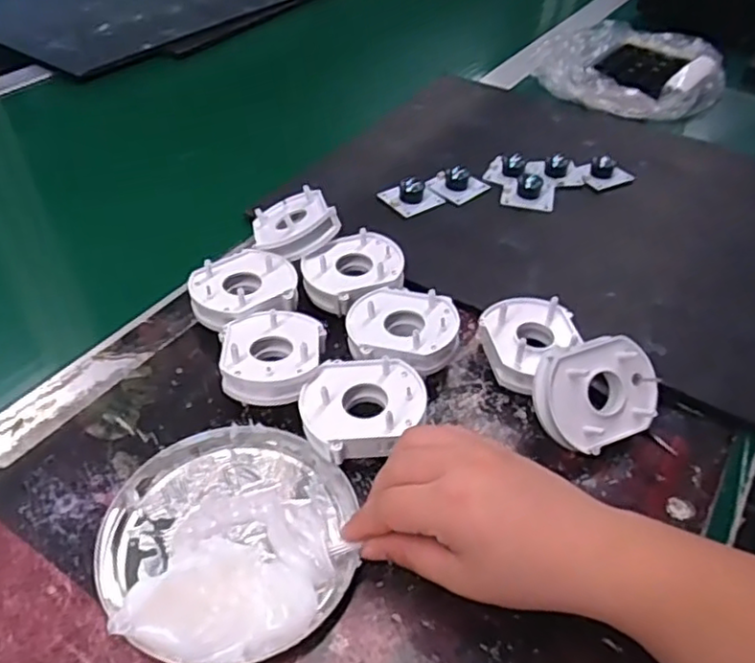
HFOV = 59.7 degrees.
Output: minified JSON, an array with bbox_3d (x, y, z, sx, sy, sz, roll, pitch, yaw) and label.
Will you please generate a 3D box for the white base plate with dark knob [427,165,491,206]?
[{"bbox_3d":[0.071,-0.133,0.583,0.040,0.022,0.043,32,51,28],"label":"white base plate with dark knob"}]

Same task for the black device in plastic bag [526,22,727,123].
[{"bbox_3d":[0.309,-0.316,0.780,0.183,0.032,0.226,31,50,27],"label":"black device in plastic bag"}]

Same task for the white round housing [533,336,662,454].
[{"bbox_3d":[0.128,0.036,0.385,0.071,0.023,0.059,-15,89,-15],"label":"white round housing"}]

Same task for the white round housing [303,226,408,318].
[{"bbox_3d":[-0.017,-0.039,0.473,0.066,0.035,0.066,1,43,-1],"label":"white round housing"}]

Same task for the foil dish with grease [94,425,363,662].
[{"bbox_3d":[-0.076,0.100,0.334,0.126,0.029,0.126,1,43,-1],"label":"foil dish with grease"}]

